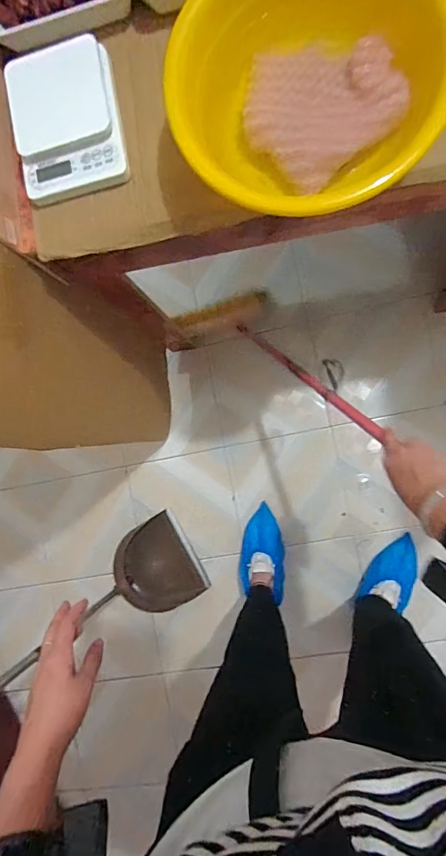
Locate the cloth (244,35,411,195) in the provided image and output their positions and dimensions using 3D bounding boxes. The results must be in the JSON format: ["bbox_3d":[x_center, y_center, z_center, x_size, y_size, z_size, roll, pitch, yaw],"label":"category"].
[{"bbox_3d":[0.106,-0.360,0.484,0.155,0.030,0.156,-36,84,6],"label":"cloth"}]

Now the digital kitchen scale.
[{"bbox_3d":[-0.195,-0.382,0.543,0.131,0.028,0.171,-10,87,8],"label":"digital kitchen scale"}]

